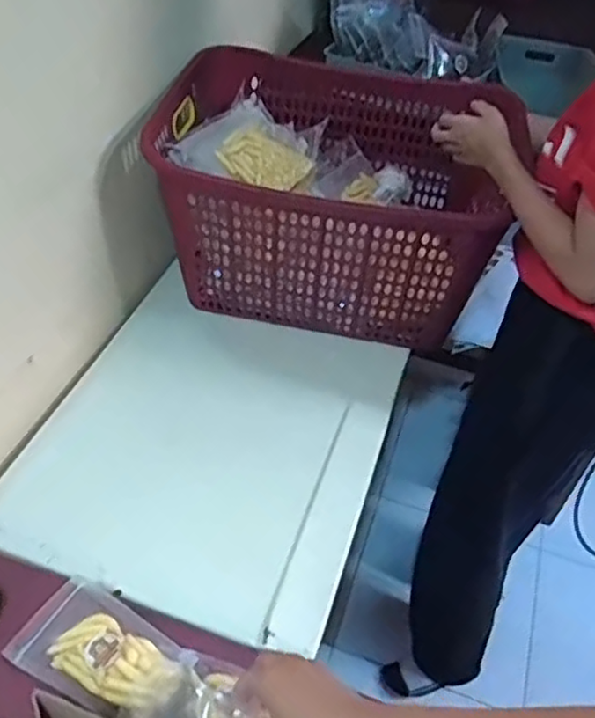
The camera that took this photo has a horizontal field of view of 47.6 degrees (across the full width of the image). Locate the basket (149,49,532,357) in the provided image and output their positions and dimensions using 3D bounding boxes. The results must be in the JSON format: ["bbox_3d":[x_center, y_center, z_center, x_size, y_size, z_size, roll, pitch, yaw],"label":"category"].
[{"bbox_3d":[0.057,-0.275,1.160,0.545,0.294,0.423,10,47,4],"label":"basket"}]

